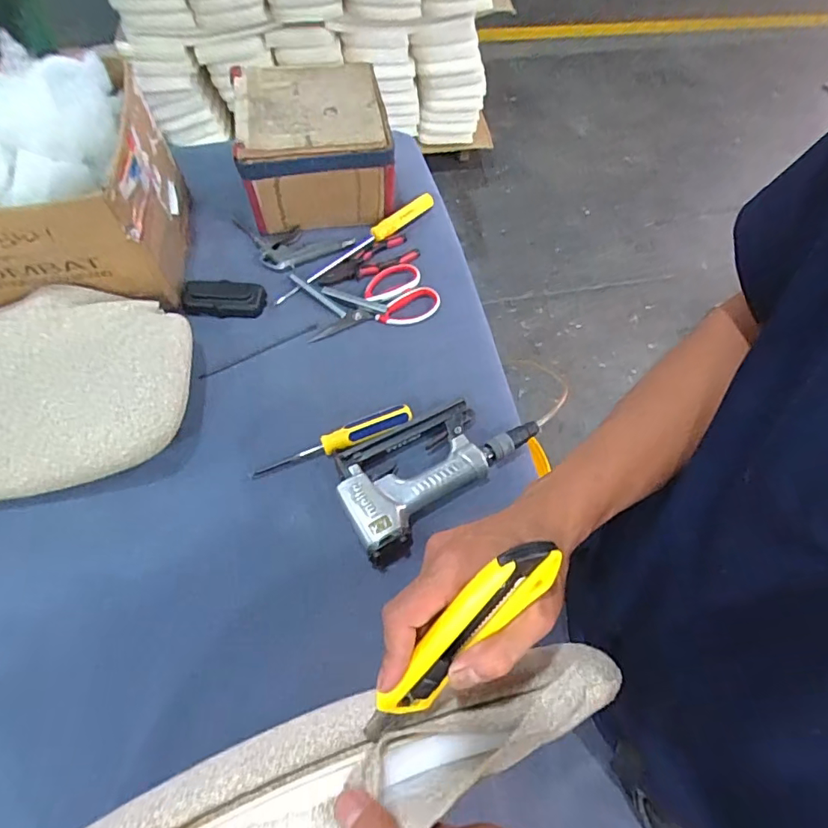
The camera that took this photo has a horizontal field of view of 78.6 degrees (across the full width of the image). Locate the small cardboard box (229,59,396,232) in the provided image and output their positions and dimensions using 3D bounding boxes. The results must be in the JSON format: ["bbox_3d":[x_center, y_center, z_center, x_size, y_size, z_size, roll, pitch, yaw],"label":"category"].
[{"bbox_3d":[-0.148,-0.388,0.767,0.210,0.148,0.202,-10,62,-7],"label":"small cardboard box"}]

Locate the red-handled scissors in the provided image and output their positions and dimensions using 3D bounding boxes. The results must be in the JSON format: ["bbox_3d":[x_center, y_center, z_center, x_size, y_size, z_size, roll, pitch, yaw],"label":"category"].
[{"bbox_3d":[-0.059,-0.160,0.717,0.179,0.020,0.100,-13,63,-8],"label":"red-handled scissors"}]

